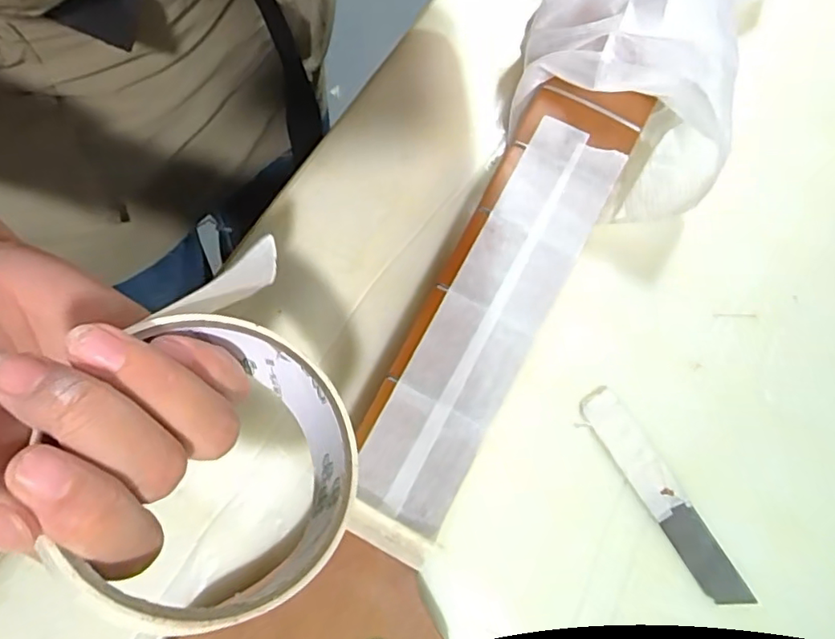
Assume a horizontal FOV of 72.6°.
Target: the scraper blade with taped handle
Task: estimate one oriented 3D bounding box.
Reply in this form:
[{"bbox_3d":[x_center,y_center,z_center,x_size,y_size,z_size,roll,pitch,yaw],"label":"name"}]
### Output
[{"bbox_3d":[0.108,0.077,0.250,0.018,0.004,0.101,-31,76,-7],"label":"scraper blade with taped handle"}]

